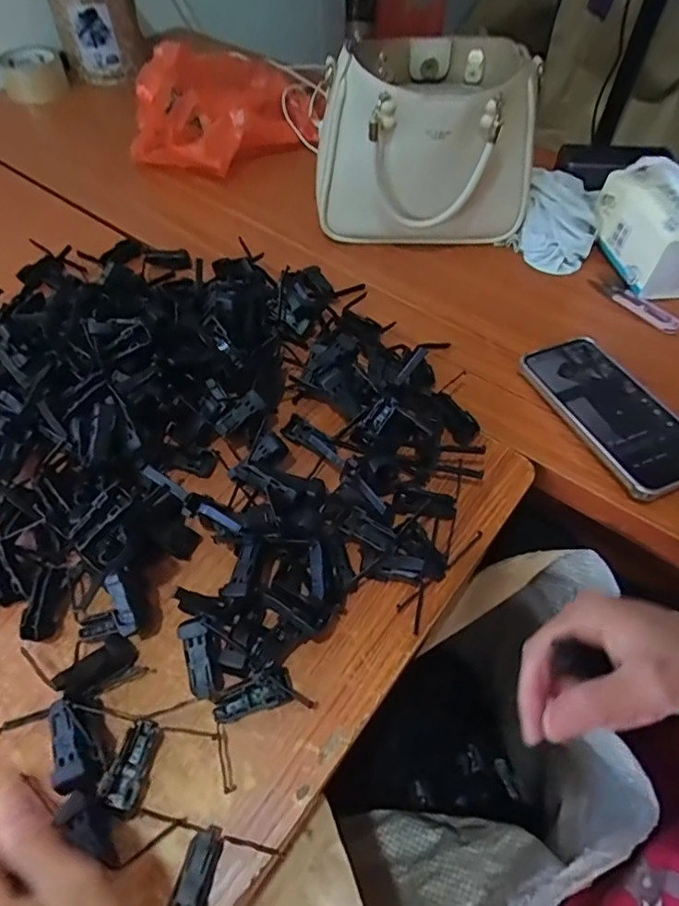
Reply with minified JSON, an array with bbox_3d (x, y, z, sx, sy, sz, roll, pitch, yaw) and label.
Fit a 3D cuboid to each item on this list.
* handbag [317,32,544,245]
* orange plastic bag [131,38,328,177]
[{"bbox_3d":[0.094,-0.330,0.581,0.227,0.175,0.134,1,55,0],"label":"handbag"},{"bbox_3d":[-0.145,-0.489,0.727,0.181,0.118,0.281,30,59,18],"label":"orange plastic bag"}]

